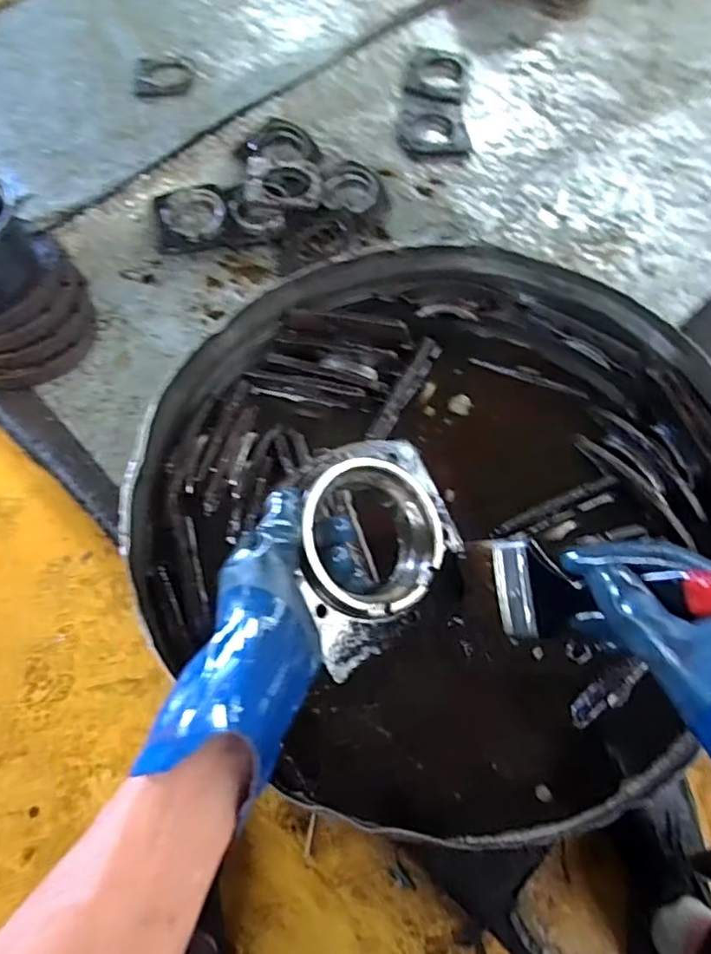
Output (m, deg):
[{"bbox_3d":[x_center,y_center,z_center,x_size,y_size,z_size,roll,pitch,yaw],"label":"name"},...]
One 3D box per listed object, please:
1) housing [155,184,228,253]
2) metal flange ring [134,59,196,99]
[{"bbox_3d":[-0.333,-0.523,1.270,0.144,0.027,0.147,-7,84,-3],"label":"housing"},{"bbox_3d":[-0.474,-0.994,1.553,0.141,0.013,0.145,-3,64,0],"label":"metal flange ring"}]

